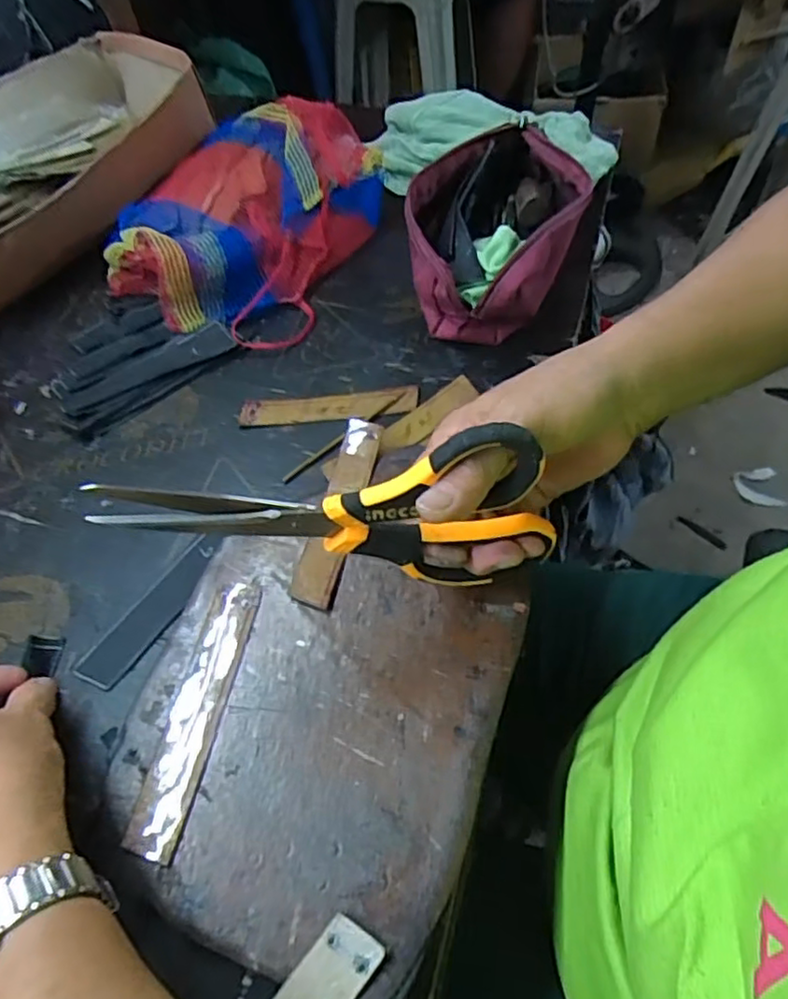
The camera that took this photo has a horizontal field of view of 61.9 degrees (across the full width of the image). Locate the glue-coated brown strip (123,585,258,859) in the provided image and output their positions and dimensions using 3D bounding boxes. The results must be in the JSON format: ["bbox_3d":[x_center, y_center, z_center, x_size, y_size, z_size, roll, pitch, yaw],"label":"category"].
[{"bbox_3d":[-0.096,0.101,0.324,0.024,0.004,0.133,7,55,8],"label":"glue-coated brown strip"}]

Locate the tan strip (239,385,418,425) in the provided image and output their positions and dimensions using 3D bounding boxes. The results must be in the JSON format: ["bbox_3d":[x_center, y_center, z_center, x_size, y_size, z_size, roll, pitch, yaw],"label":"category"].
[{"bbox_3d":[-0.045,-0.066,0.459,0.122,0.004,0.023,-4,55,2],"label":"tan strip"}]

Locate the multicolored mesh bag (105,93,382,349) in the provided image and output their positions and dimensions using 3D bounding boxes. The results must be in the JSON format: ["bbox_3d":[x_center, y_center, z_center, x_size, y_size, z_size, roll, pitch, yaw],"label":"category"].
[{"bbox_3d":[-0.124,-0.246,0.553,0.192,0.067,0.254,16,58,15],"label":"multicolored mesh bag"}]

